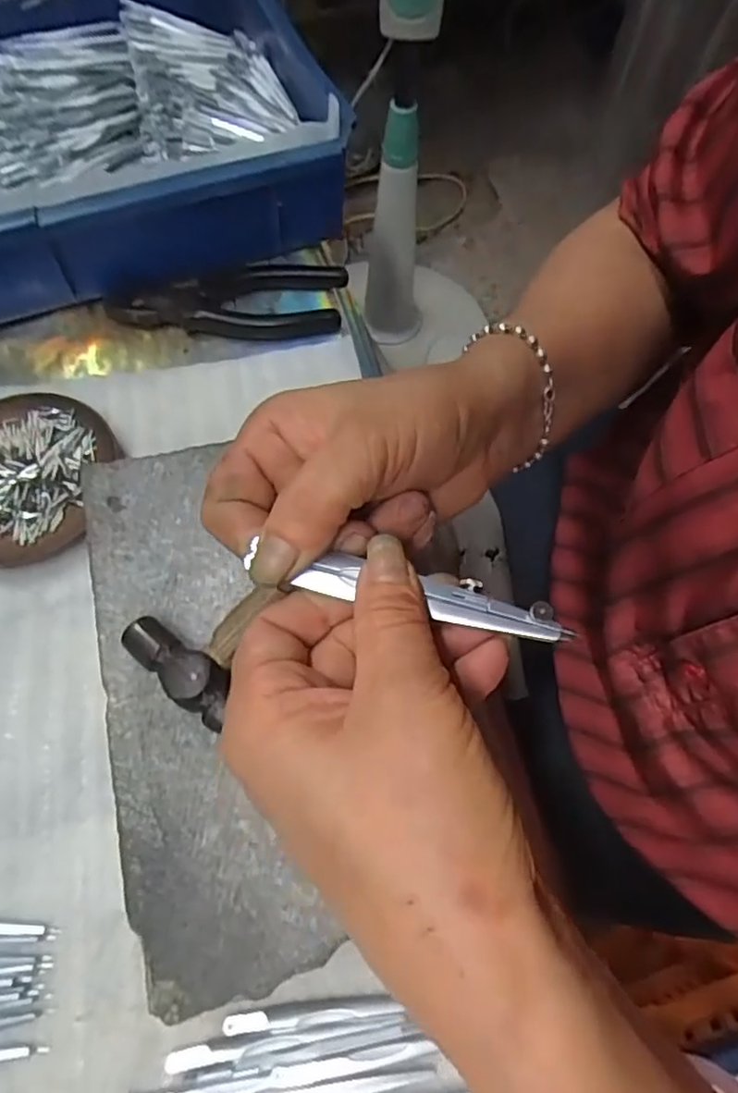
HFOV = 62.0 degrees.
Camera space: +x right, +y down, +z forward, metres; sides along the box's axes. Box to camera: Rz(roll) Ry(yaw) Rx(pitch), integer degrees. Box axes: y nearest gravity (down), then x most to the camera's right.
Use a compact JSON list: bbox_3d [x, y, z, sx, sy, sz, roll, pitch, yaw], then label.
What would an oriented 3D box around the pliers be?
[{"bbox_3d":[-0.100,-0.176,0.435,0.159,0.013,0.060,4,66,1],"label":"pliers"}]

